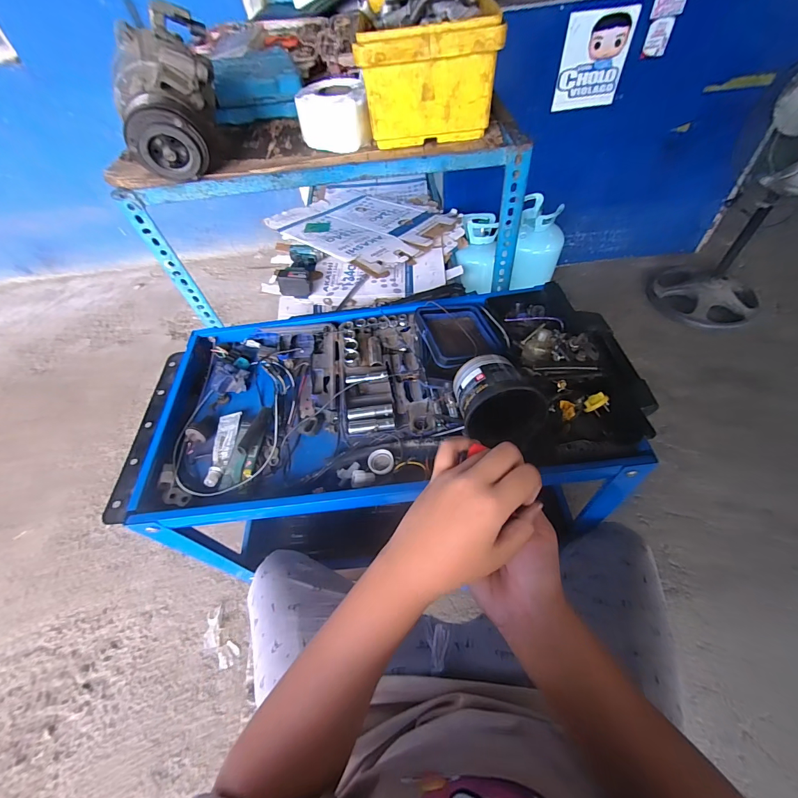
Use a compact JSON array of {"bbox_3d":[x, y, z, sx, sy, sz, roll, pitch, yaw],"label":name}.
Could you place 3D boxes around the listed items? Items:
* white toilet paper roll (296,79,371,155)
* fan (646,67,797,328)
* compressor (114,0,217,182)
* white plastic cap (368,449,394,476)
[{"bbox_3d":[-0.104,-0.442,0.574,0.106,0.068,0.101,-12,55,-2],"label":"white toilet paper roll"},{"bbox_3d":[1.254,-0.672,1.250,0.381,0.840,0.430,24,61,21],"label":"fan"},{"bbox_3d":[-0.309,-0.410,0.496,0.119,0.140,0.166,-12,55,-2],"label":"compressor"},{"bbox_3d":[-0.025,0.085,0.490,0.034,0.011,0.033,-3,55,4],"label":"white plastic cap"}]

